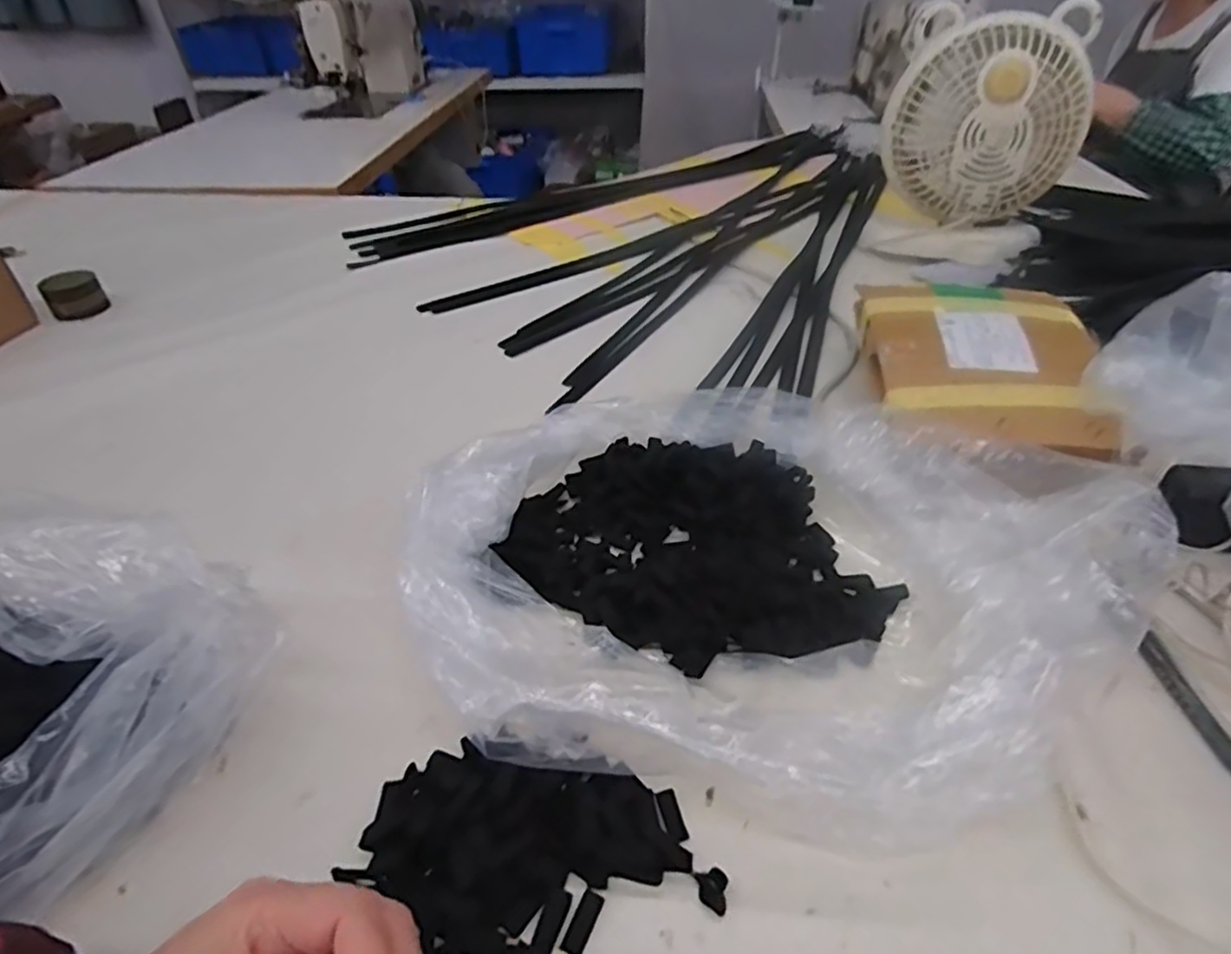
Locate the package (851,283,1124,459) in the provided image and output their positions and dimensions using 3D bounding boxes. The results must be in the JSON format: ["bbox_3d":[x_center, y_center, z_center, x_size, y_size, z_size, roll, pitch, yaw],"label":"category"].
[{"bbox_3d":[0.311,-0.104,0.590,0.183,0.033,0.200,10,40,12],"label":"package"}]

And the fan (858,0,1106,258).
[{"bbox_3d":[0.428,-0.395,0.812,0.204,0.255,0.149,17,45,22],"label":"fan"}]

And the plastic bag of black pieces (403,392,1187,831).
[{"bbox_3d":[0.073,0.058,0.432,0.370,0.080,0.339,32,51,34],"label":"plastic bag of black pieces"}]

